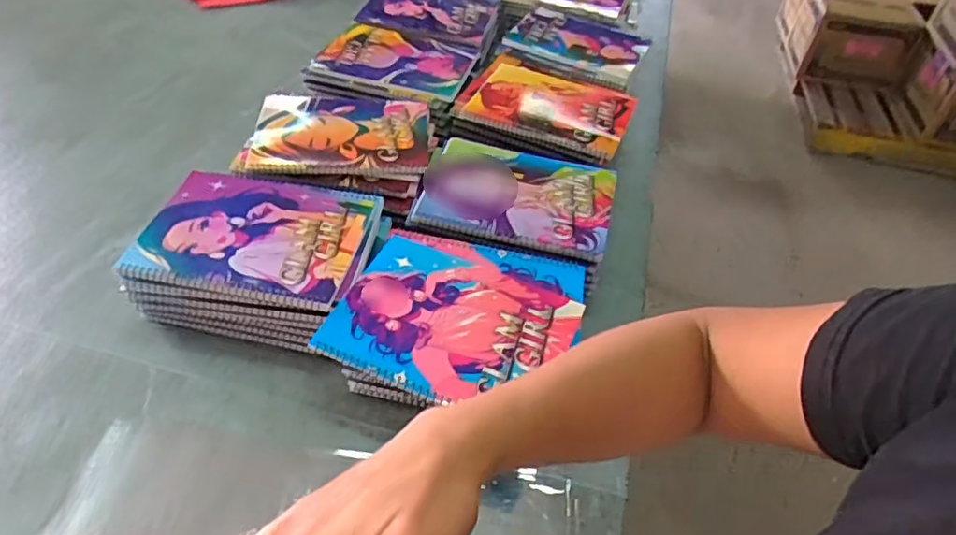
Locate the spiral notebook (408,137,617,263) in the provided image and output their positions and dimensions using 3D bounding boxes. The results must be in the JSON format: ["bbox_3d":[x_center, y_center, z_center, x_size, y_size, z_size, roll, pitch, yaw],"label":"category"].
[{"bbox_3d":[0.045,-0.084,0.666,0.194,0.022,0.153,15,50,3],"label":"spiral notebook"}]

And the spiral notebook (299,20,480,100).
[{"bbox_3d":[-0.111,-0.284,0.850,0.196,0.024,0.167,14,45,6],"label":"spiral notebook"}]

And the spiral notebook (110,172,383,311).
[{"bbox_3d":[-0.204,-0.034,0.589,0.197,0.013,0.156,10,45,2],"label":"spiral notebook"}]

